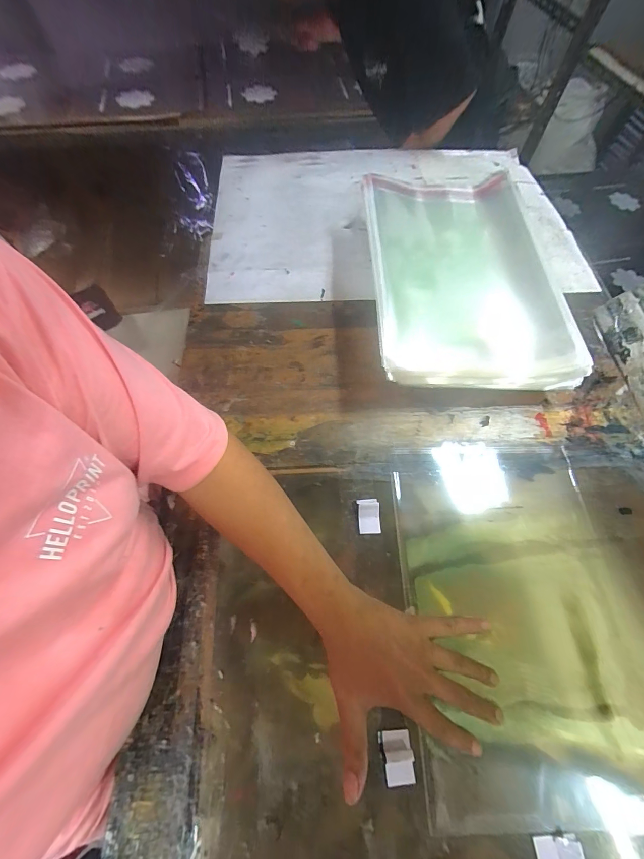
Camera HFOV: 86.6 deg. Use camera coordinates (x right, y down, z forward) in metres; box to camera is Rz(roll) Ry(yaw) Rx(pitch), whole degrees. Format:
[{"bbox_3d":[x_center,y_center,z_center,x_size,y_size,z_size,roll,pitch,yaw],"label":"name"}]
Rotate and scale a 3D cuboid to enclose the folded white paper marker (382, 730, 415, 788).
[{"bbox_3d":[0.074,0.317,0.328,0.028,0.016,0.040,-3,64,-3],"label":"folded white paper marker"}]

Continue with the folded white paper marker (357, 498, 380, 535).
[{"bbox_3d":[0.060,0.111,0.436,0.027,0.005,0.043,-1,63,-2],"label":"folded white paper marker"}]

